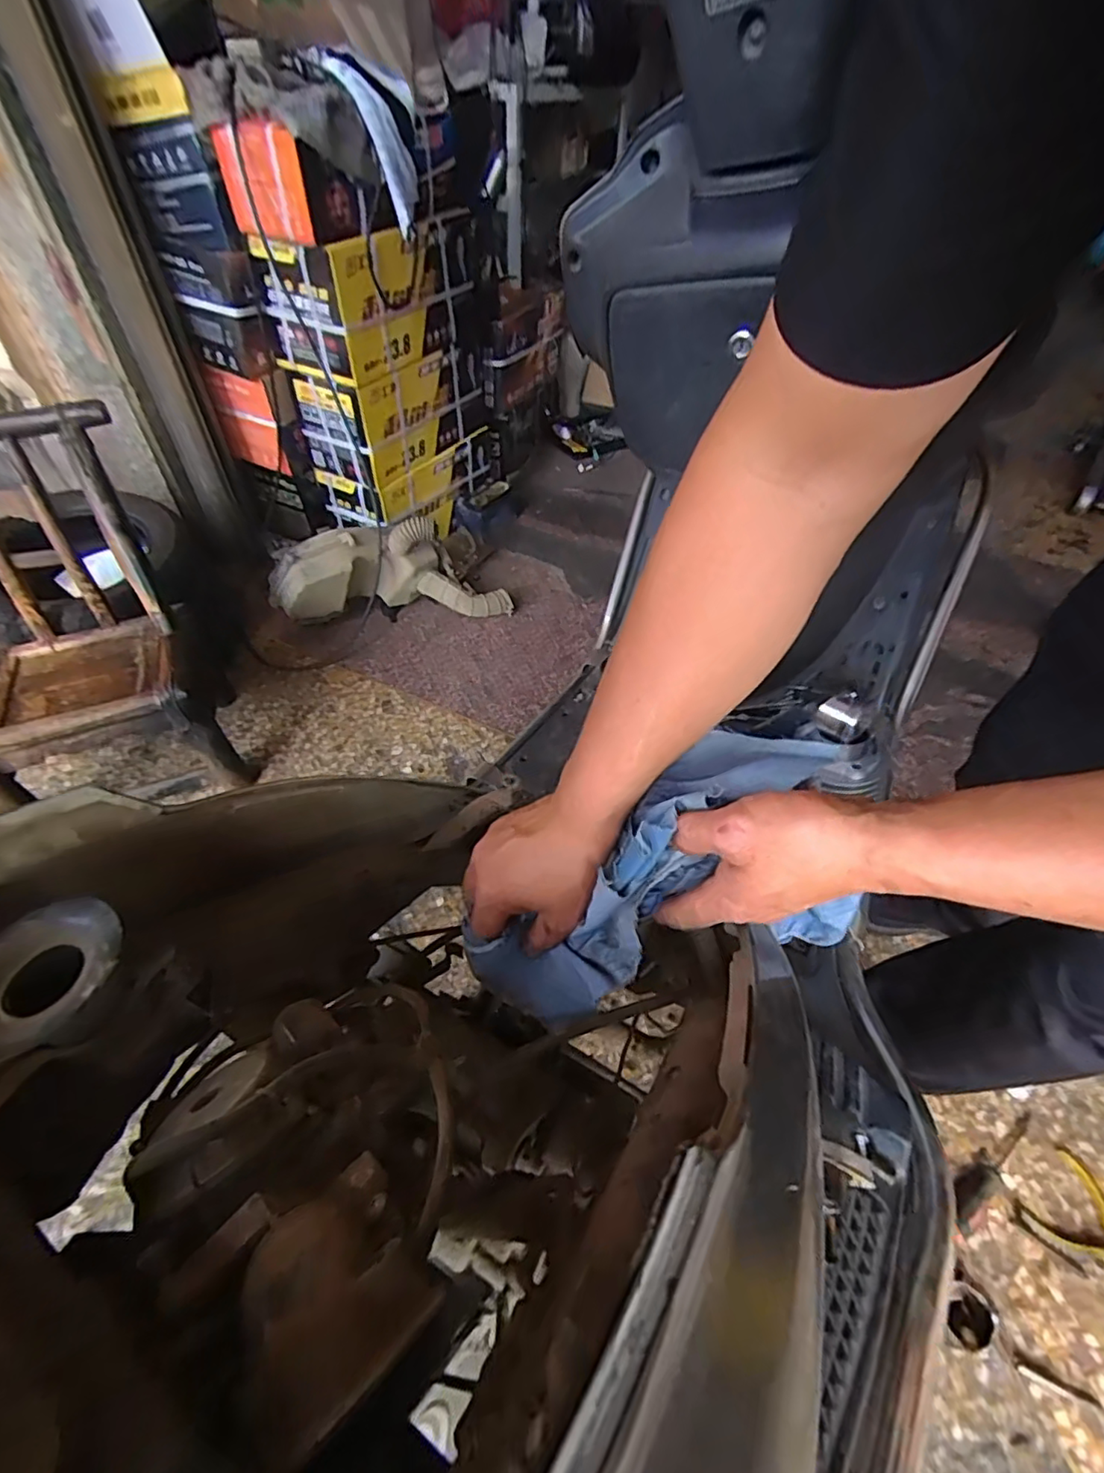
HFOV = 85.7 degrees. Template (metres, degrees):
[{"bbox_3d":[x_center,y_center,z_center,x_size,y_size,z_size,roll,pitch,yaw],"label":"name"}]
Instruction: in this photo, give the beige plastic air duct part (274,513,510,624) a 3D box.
[{"bbox_3d":[-0.314,-0.335,1.219,0.475,0.213,0.115,-3,51,-24],"label":"beige plastic air duct part"}]

